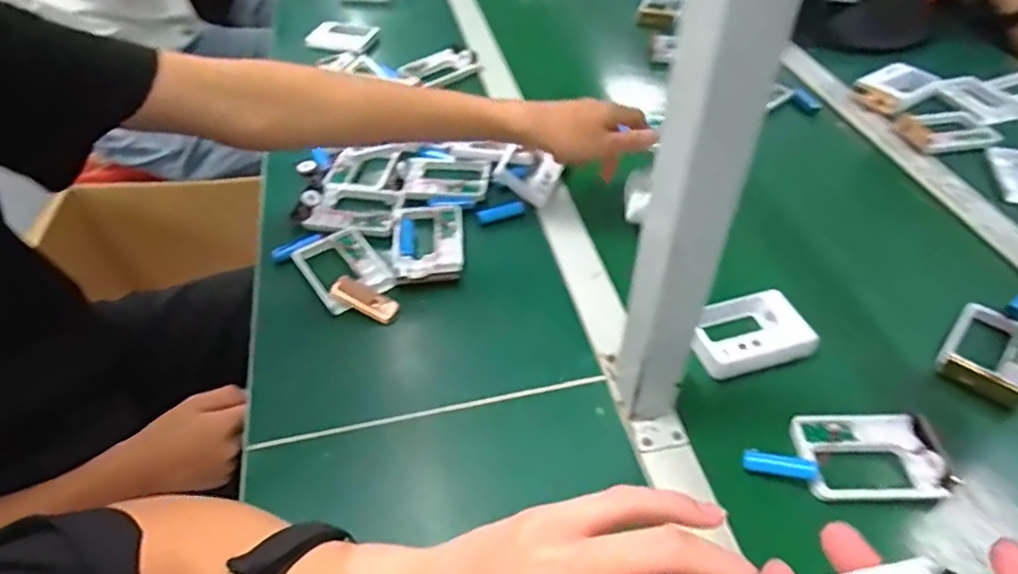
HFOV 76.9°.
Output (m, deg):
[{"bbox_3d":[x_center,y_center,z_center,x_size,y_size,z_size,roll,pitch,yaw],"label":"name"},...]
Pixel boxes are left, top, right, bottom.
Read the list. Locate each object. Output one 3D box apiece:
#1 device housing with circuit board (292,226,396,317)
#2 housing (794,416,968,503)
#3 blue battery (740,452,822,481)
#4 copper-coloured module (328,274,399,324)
[{"bbox_3d":[-0.165,-0.023,0.634,0.073,0.015,0.103,-24,51,-23],"label":"device housing with circuit board"},{"bbox_3d":[0.272,0.126,0.483,0.102,0.021,0.074,-1,46,-2],"label":"housing"},{"bbox_3d":[0.201,0.133,0.473,0.052,0.014,0.016,9,46,7],"label":"blue battery"},{"bbox_3d":[-0.136,0.013,0.600,0.061,0.020,0.020,28,46,-11],"label":"copper-coloured module"}]

